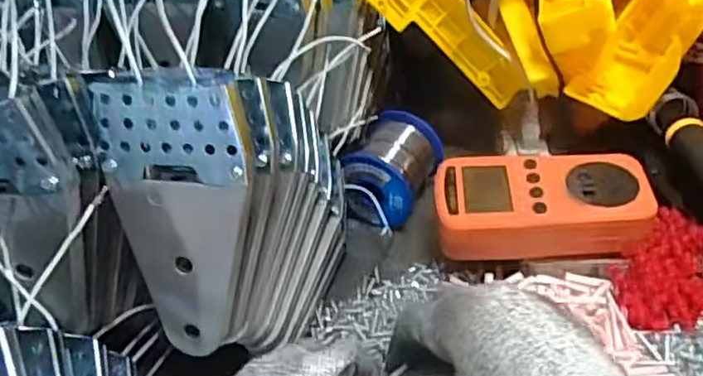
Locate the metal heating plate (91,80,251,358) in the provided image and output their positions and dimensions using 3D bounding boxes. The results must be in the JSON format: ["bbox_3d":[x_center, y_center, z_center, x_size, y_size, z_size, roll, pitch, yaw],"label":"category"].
[{"bbox_3d":[-0.077,0.016,0.295,0.065,0.130,0.011,3,23,10],"label":"metal heating plate"}]

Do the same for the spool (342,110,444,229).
[{"bbox_3d":[0.028,-0.009,0.474,0.052,0.059,0.078,19,48,25],"label":"spool"}]

